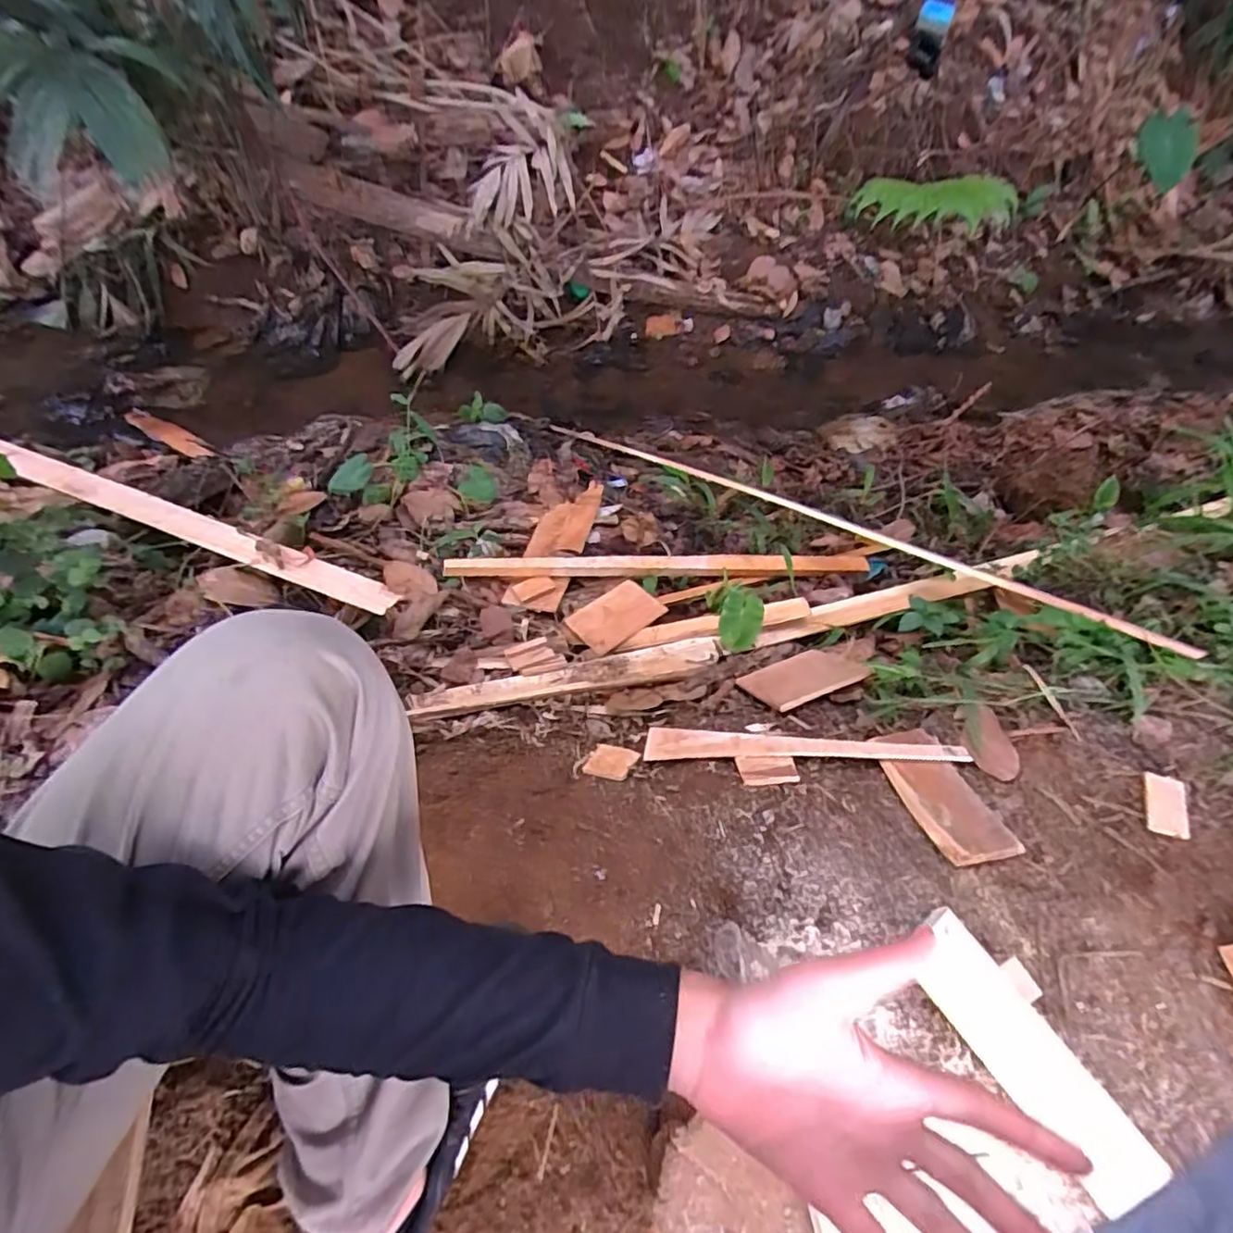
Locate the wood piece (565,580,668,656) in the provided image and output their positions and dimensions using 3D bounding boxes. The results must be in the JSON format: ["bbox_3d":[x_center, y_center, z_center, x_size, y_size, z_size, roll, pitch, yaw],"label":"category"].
[{"bbox_3d":[-0.001,0.000,1.100,0.149,0.006,0.108,-35,59,-18],"label":"wood piece"}]

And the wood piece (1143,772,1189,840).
[{"bbox_3d":[0.627,0.215,0.714,0.039,0.010,0.079,14,47,27],"label":"wood piece"}]

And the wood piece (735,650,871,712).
[{"bbox_3d":[0.280,0.091,0.946,0.175,0.011,0.107,-17,26,-25],"label":"wood piece"}]

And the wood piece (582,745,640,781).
[{"bbox_3d":[-0.006,0.191,0.827,0.066,0.005,0.059,2,30,26],"label":"wood piece"}]

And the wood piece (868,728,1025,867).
[{"bbox_3d":[0.385,0.209,0.754,0.086,0.013,0.189,-10,35,-5],"label":"wood piece"}]

